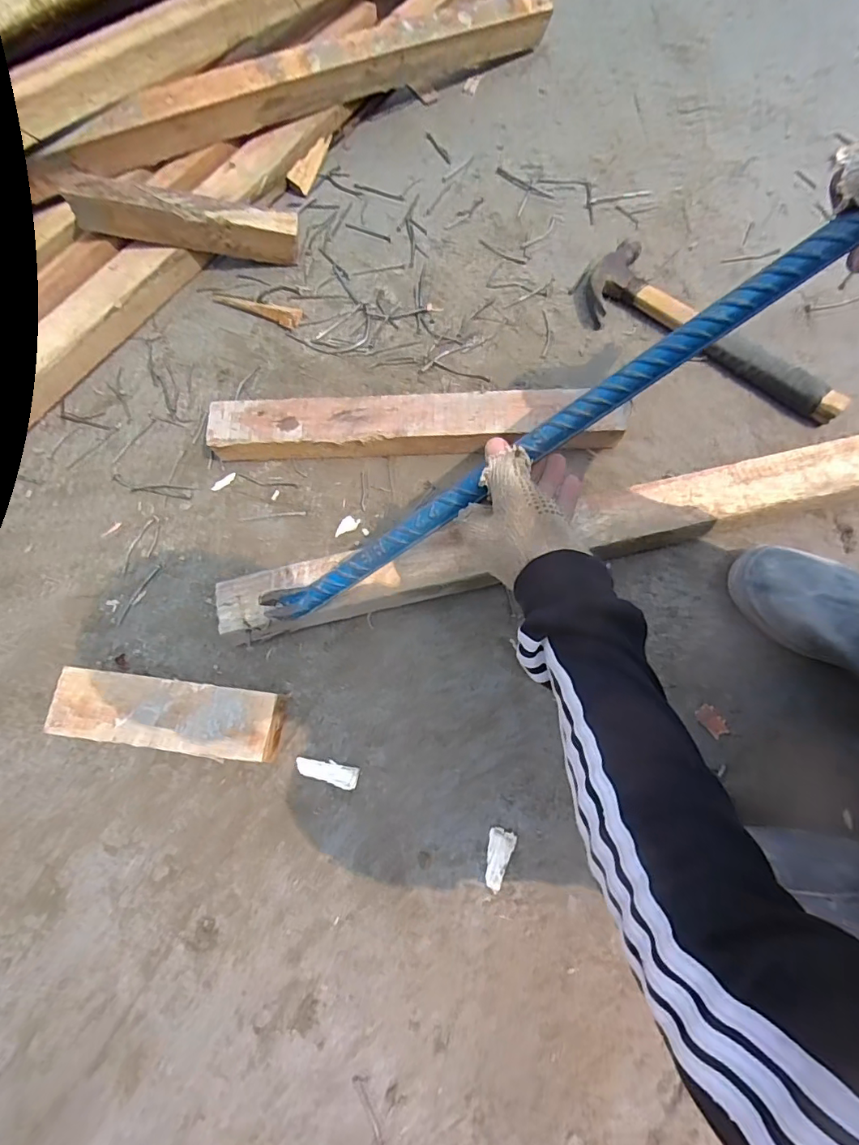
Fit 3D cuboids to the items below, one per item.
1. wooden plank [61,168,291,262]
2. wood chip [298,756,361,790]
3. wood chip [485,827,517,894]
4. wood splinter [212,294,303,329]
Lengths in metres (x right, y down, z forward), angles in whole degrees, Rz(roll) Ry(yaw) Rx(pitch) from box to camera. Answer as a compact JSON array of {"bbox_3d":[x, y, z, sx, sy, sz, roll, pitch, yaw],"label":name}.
[{"bbox_3d":[-0.298,-0.437,0.633,0.252,0.072,0.034,1,71,-15],"label":"wooden plank"},{"bbox_3d":[-0.097,0.188,0.483,0.059,0.008,0.021,15,72,6],"label":"wood chip"},{"bbox_3d":[0.061,0.255,0.454,0.021,0.011,0.048,16,73,7],"label":"wood chip"},{"bbox_3d":[-0.228,-0.345,0.665,0.129,0.012,0.029,16,72,7],"label":"wood splinter"}]

